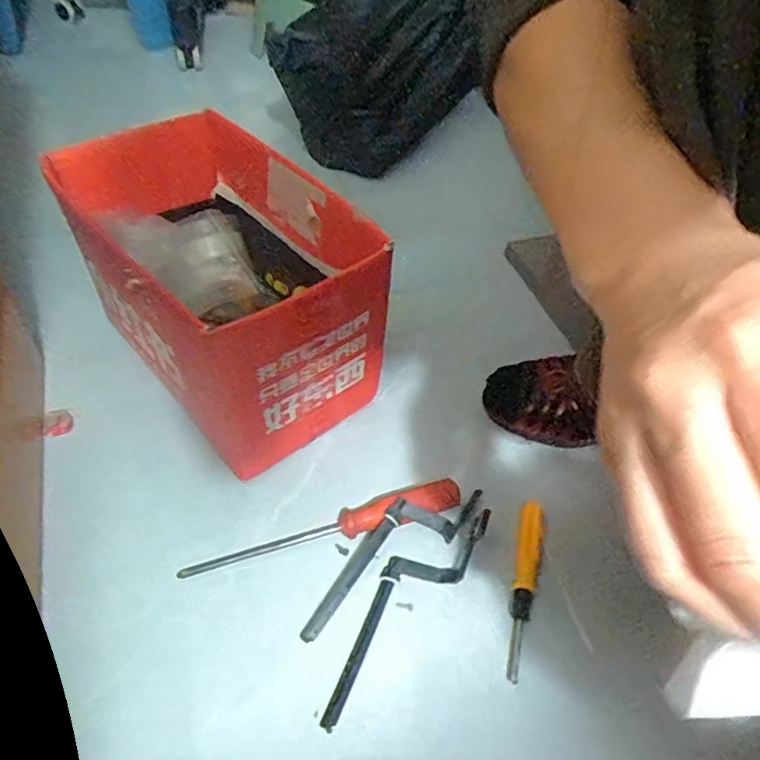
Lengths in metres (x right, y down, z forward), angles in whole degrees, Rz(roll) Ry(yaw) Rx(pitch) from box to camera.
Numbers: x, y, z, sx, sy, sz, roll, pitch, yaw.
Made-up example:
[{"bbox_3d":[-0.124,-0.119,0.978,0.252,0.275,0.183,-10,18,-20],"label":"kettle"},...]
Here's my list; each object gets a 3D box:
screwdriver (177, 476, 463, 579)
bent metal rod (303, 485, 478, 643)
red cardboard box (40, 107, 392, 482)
[{"bbox_3d":[-0.041,0.113,0.436,0.214,0.025,0.024,-10,51,-13],"label":"screwdriver"},{"bbox_3d":[0.009,0.122,0.427,0.170,0.027,0.041,-26,56,-24],"label":"bent metal rod"},{"bbox_3d":[-0.129,-0.083,0.483,0.176,0.155,0.254,-27,57,-25],"label":"red cardboard box"}]

